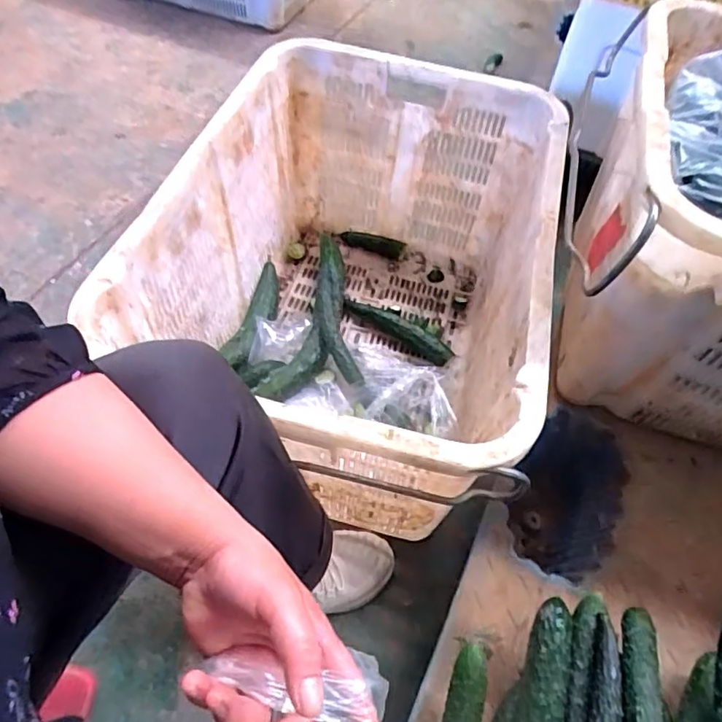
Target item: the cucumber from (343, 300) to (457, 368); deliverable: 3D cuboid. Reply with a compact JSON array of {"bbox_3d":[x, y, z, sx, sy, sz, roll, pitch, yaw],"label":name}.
[{"bbox_3d":[0.063,-0.059,0.979,0.216,0.033,0.034,33,58,16],"label":"cucumber"}]

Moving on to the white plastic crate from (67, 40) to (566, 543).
[{"bbox_3d":[0.002,-0.111,0.819,0.455,0.364,0.677,15,55,4],"label":"white plastic crate"}]

